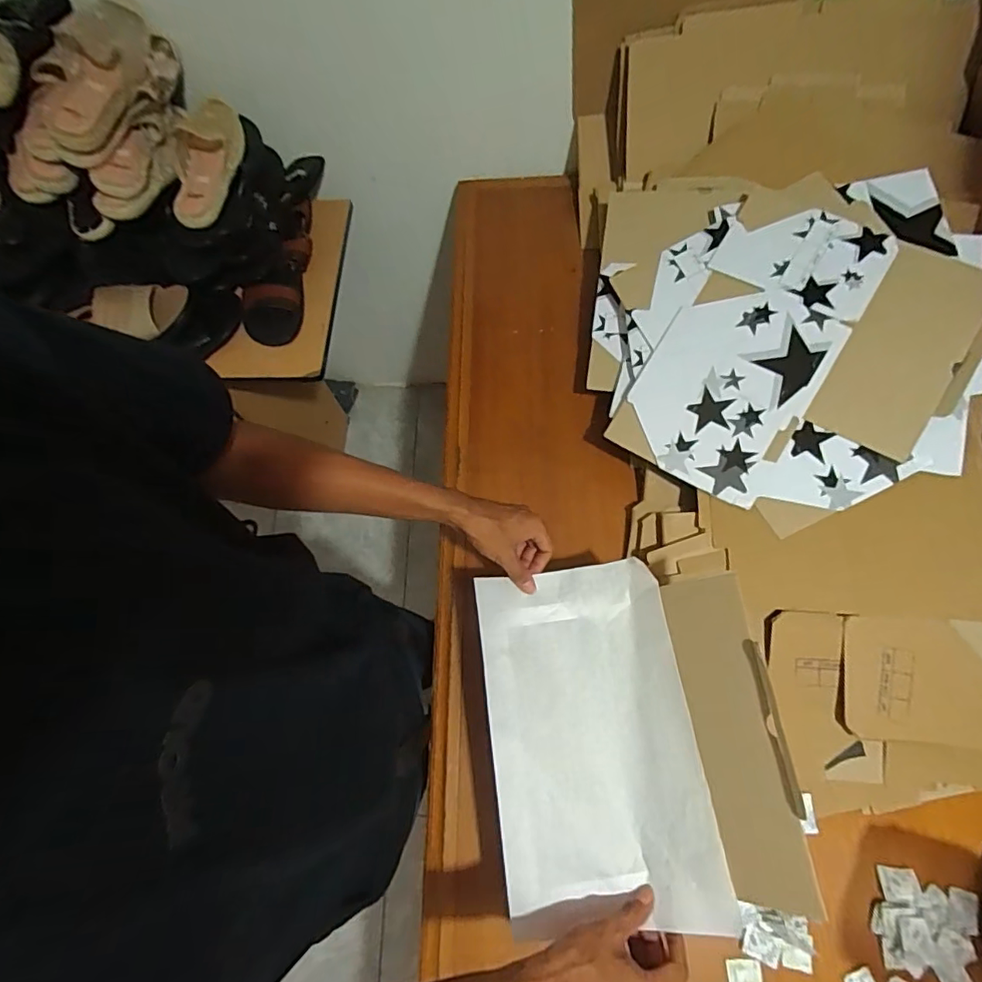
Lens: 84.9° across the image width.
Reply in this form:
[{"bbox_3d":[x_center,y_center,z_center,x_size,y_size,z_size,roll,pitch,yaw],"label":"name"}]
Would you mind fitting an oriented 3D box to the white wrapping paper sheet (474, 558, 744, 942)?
[{"bbox_3d":[0.095,0.242,0.543,0.202,0.043,0.326,-7,70,0],"label":"white wrapping paper sheet"}]

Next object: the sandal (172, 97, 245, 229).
[{"bbox_3d":[-0.431,-0.498,0.805,0.086,0.058,0.203,6,71,5],"label":"sandal"}]

